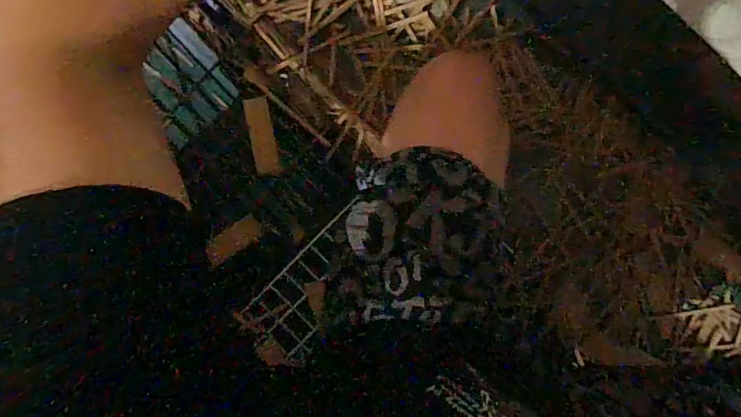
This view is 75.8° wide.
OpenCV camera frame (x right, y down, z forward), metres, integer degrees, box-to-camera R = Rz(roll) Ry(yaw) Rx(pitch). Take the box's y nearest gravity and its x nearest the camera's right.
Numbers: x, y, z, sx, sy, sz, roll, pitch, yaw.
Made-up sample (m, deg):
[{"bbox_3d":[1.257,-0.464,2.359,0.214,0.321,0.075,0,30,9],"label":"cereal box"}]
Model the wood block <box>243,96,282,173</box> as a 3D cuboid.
[{"bbox_3d":[-0.201,-0.135,0.886,0.046,0.010,0.139,-11,93,4],"label":"wood block"}]

